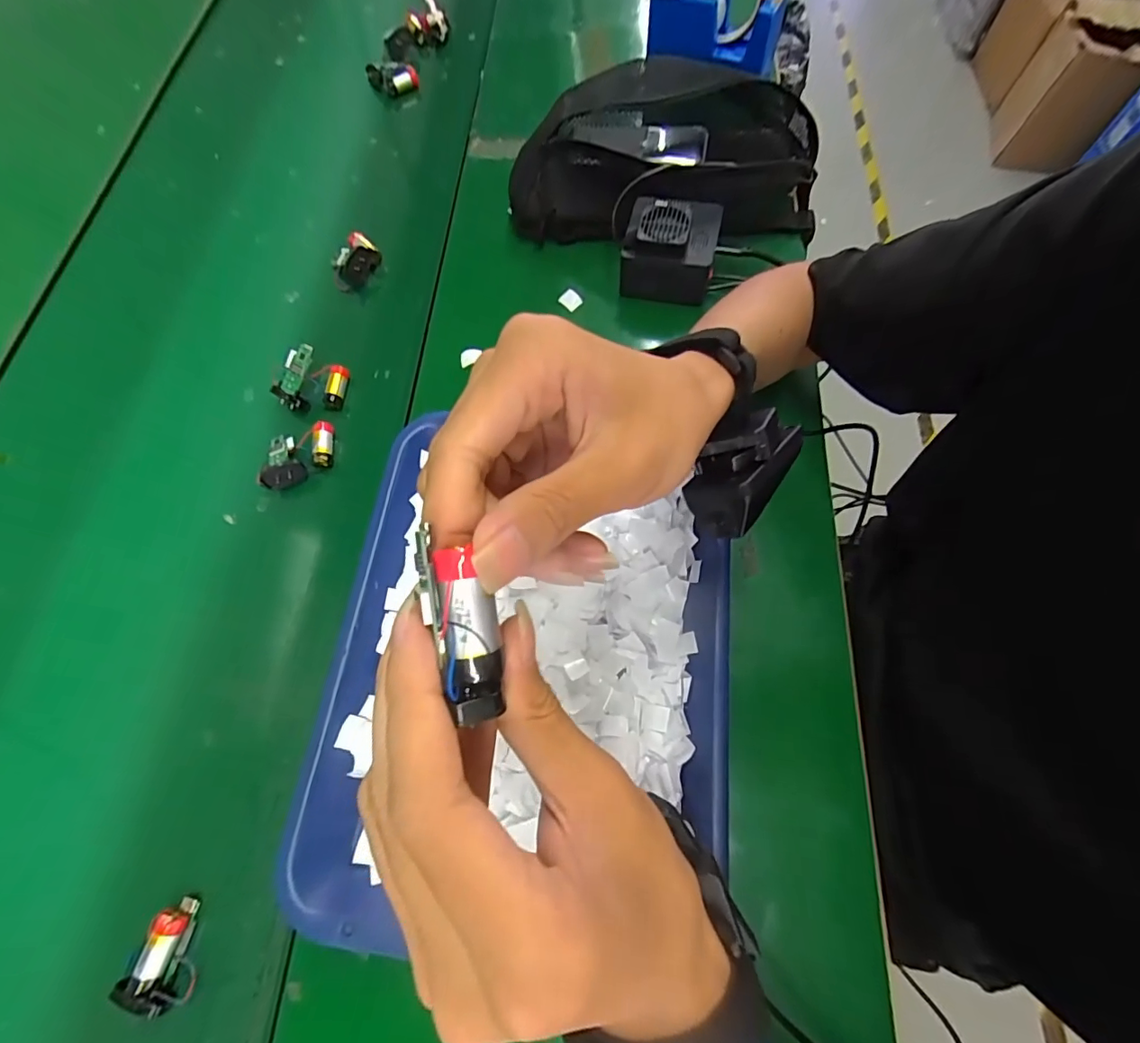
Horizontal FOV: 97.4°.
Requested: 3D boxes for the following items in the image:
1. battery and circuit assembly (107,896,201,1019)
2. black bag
[{"bbox_3d":[-0.236,0.256,0.294,0.036,0.017,0.048,19,76,6],"label":"battery and circuit assembly"},{"bbox_3d":[0.092,-0.349,0.478,0.276,0.093,0.188,10,71,7],"label":"black bag"}]

